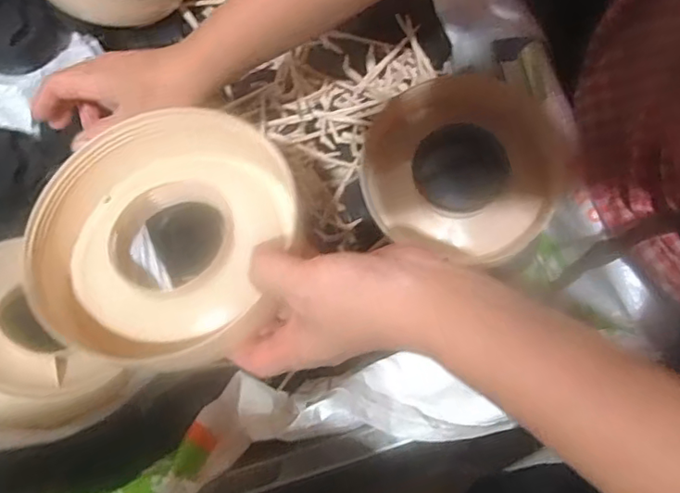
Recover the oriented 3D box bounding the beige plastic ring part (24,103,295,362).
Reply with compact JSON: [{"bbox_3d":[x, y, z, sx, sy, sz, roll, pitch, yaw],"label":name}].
[{"bbox_3d":[-0.104,-0.009,0.350,0.151,0.033,0.152,-12,77,-1],"label":"beige plastic ring part"}]

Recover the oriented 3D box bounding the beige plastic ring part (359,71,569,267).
[{"bbox_3d":[0.106,-0.076,0.495,0.167,0.024,0.161,0,77,1],"label":"beige plastic ring part"}]

